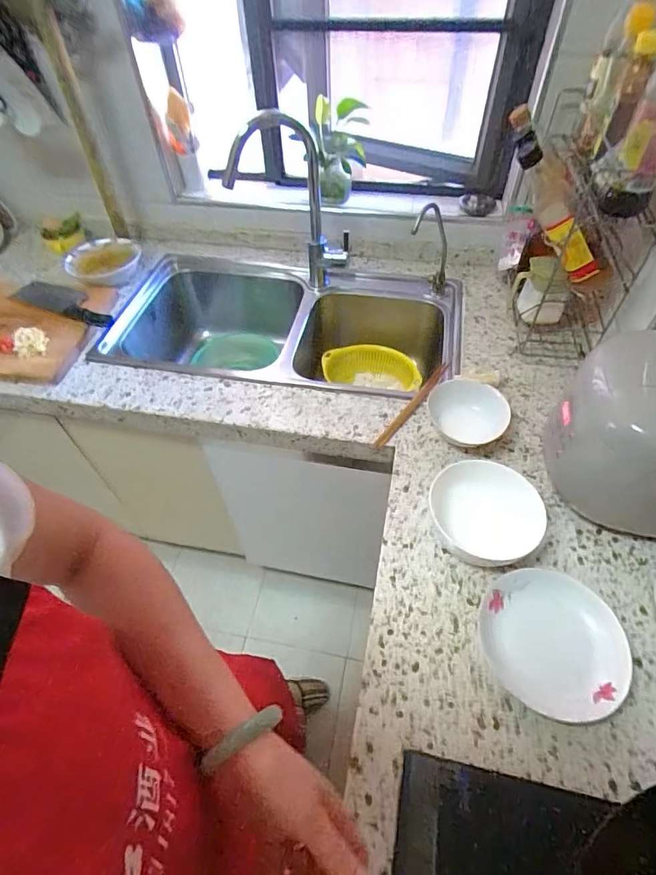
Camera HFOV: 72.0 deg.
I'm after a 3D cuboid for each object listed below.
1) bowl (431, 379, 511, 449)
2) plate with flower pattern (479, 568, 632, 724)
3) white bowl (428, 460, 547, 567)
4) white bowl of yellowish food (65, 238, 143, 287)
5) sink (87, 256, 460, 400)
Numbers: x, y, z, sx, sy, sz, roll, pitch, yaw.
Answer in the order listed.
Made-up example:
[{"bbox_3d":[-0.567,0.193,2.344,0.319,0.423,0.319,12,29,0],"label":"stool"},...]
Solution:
[{"bbox_3d":[0.233,-0.038,0.765,0.114,0.063,0.136,-21,54,-12],"label":"bowl"},{"bbox_3d":[0.274,0.248,0.554,0.156,0.031,0.161,5,53,7],"label":"plate with flower pattern"},{"bbox_3d":[0.226,0.102,0.645,0.130,0.069,0.133,-2,53,2],"label":"white bowl"},{"bbox_3d":[-0.534,-0.422,1.081,0.169,0.052,0.148,-37,59,-22],"label":"white bowl of yellowish food"},{"bbox_3d":[-0.094,-0.198,1.061,0.736,0.225,0.389,6,53,8],"label":"sink"}]

